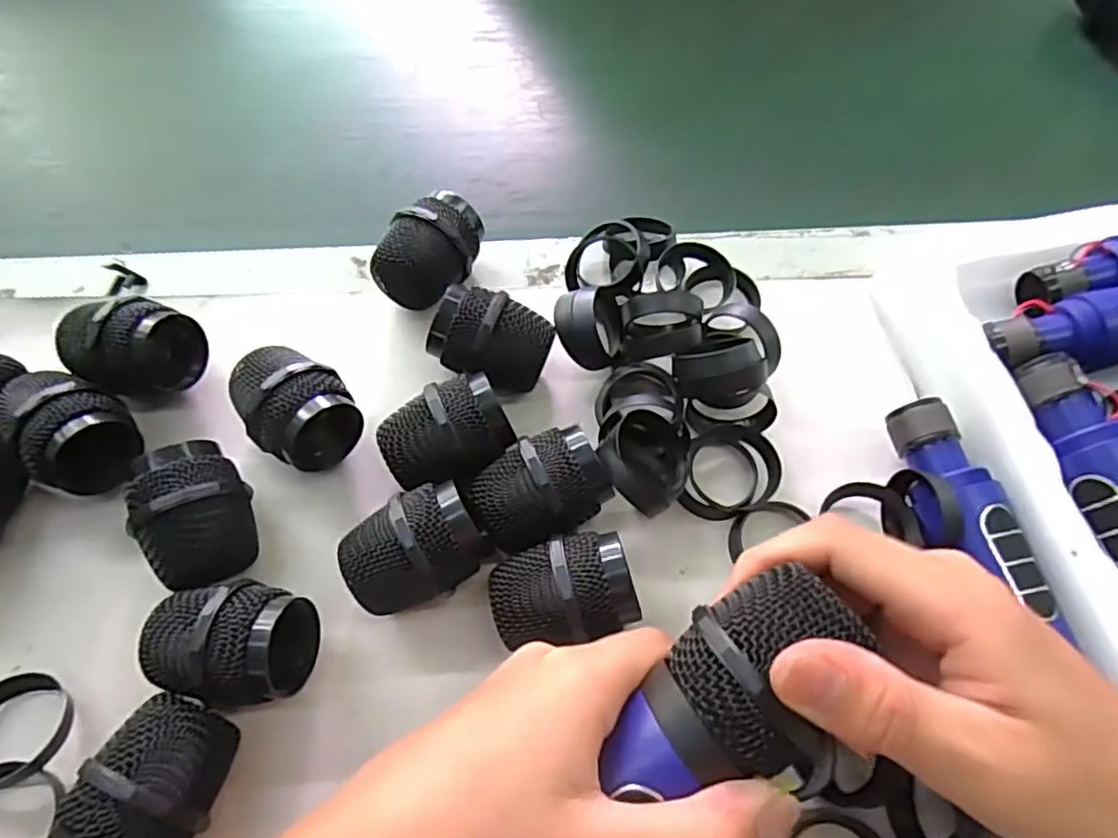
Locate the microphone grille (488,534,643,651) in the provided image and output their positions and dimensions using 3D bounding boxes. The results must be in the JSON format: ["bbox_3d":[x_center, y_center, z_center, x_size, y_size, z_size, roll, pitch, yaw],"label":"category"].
[{"bbox_3d":[0.004,0.076,0.285,0.063,0.048,0.039,-10,64,-7],"label":"microphone grille"}]

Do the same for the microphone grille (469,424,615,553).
[{"bbox_3d":[-0.010,0.035,0.305,0.059,0.048,0.041,-26,67,-15],"label":"microphone grille"}]

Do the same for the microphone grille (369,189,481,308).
[{"bbox_3d":[-0.070,-0.089,0.364,0.043,0.047,0.060,25,64,10],"label":"microphone grille"}]

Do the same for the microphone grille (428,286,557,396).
[{"bbox_3d":[-0.034,-0.038,0.339,0.053,0.050,0.043,23,64,9],"label":"microphone grille"}]

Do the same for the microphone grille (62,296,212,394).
[{"bbox_3d":[-0.213,-0.033,0.330,0.060,0.047,0.045,16,63,5],"label":"microphone grille"}]

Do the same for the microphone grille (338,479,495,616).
[{"bbox_3d":[-0.062,0.061,0.291,0.057,0.048,0.043,-28,67,-16],"label":"microphone grille"}]

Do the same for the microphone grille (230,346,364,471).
[{"bbox_3d":[-0.126,-0.005,0.318,0.046,0.047,0.063,-41,71,-20],"label":"microphone grille"}]

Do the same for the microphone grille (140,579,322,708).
[{"bbox_3d":[-0.134,0.093,0.273,0.060,0.047,0.045,6,63,0],"label":"microphone grille"}]

